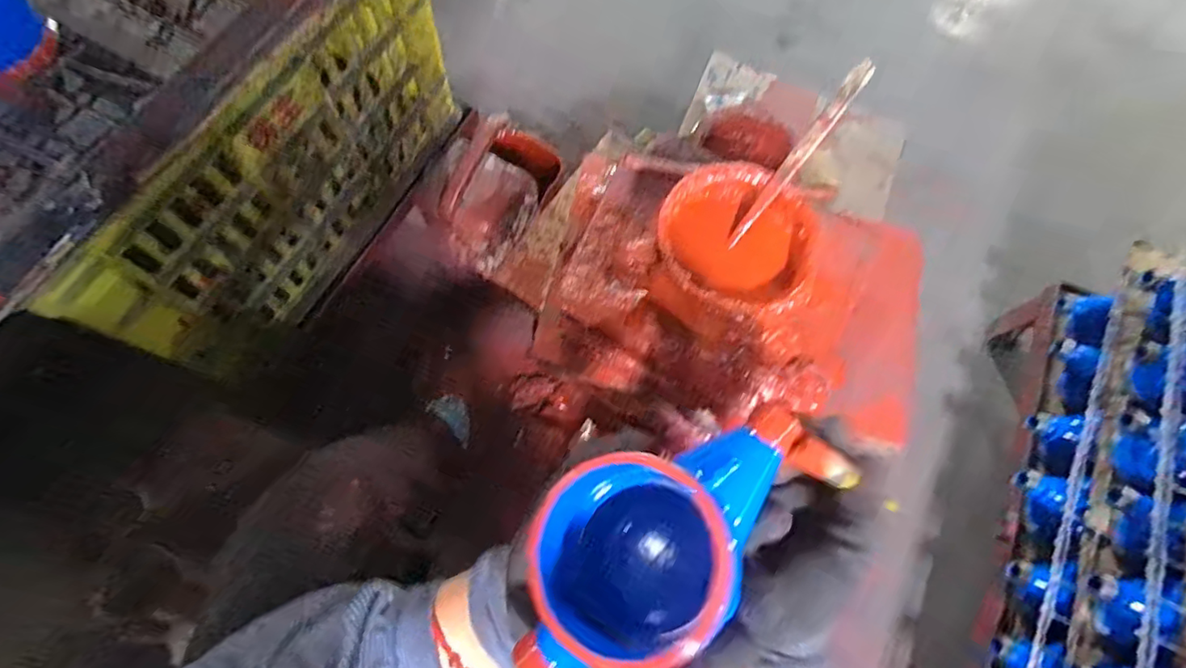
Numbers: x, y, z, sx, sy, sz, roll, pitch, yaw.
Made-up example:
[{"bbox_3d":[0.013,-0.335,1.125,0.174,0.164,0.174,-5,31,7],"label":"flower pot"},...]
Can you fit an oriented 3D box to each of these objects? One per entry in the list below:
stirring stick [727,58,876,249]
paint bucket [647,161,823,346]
[{"bbox_3d":[0.183,-0.158,0.512,0.016,0.015,0.186,40,110,11],"label":"stirring stick"},{"bbox_3d":[0.128,-0.073,0.528,0.138,0.082,0.148,1,71,-2],"label":"paint bucket"}]

